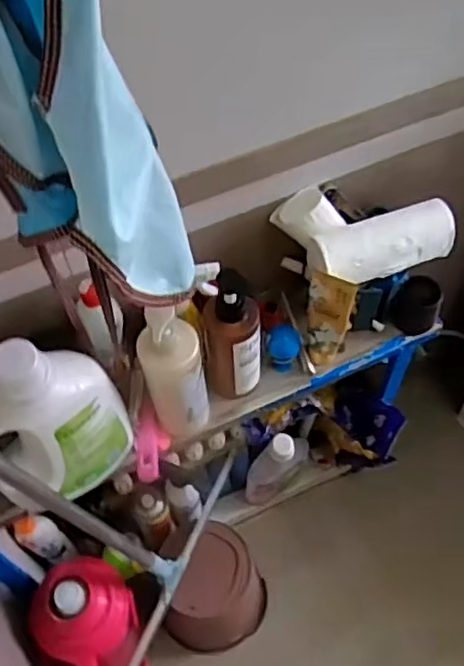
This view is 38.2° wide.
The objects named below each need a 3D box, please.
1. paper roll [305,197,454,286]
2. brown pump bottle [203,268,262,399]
[{"bbox_3d":[0.189,-0.111,0.834,0.186,0.060,0.064,-19,60,-10],"label":"paper roll"},{"bbox_3d":[0.006,0.008,0.836,0.067,0.190,0.065,-4,58,-1],"label":"brown pump bottle"}]

